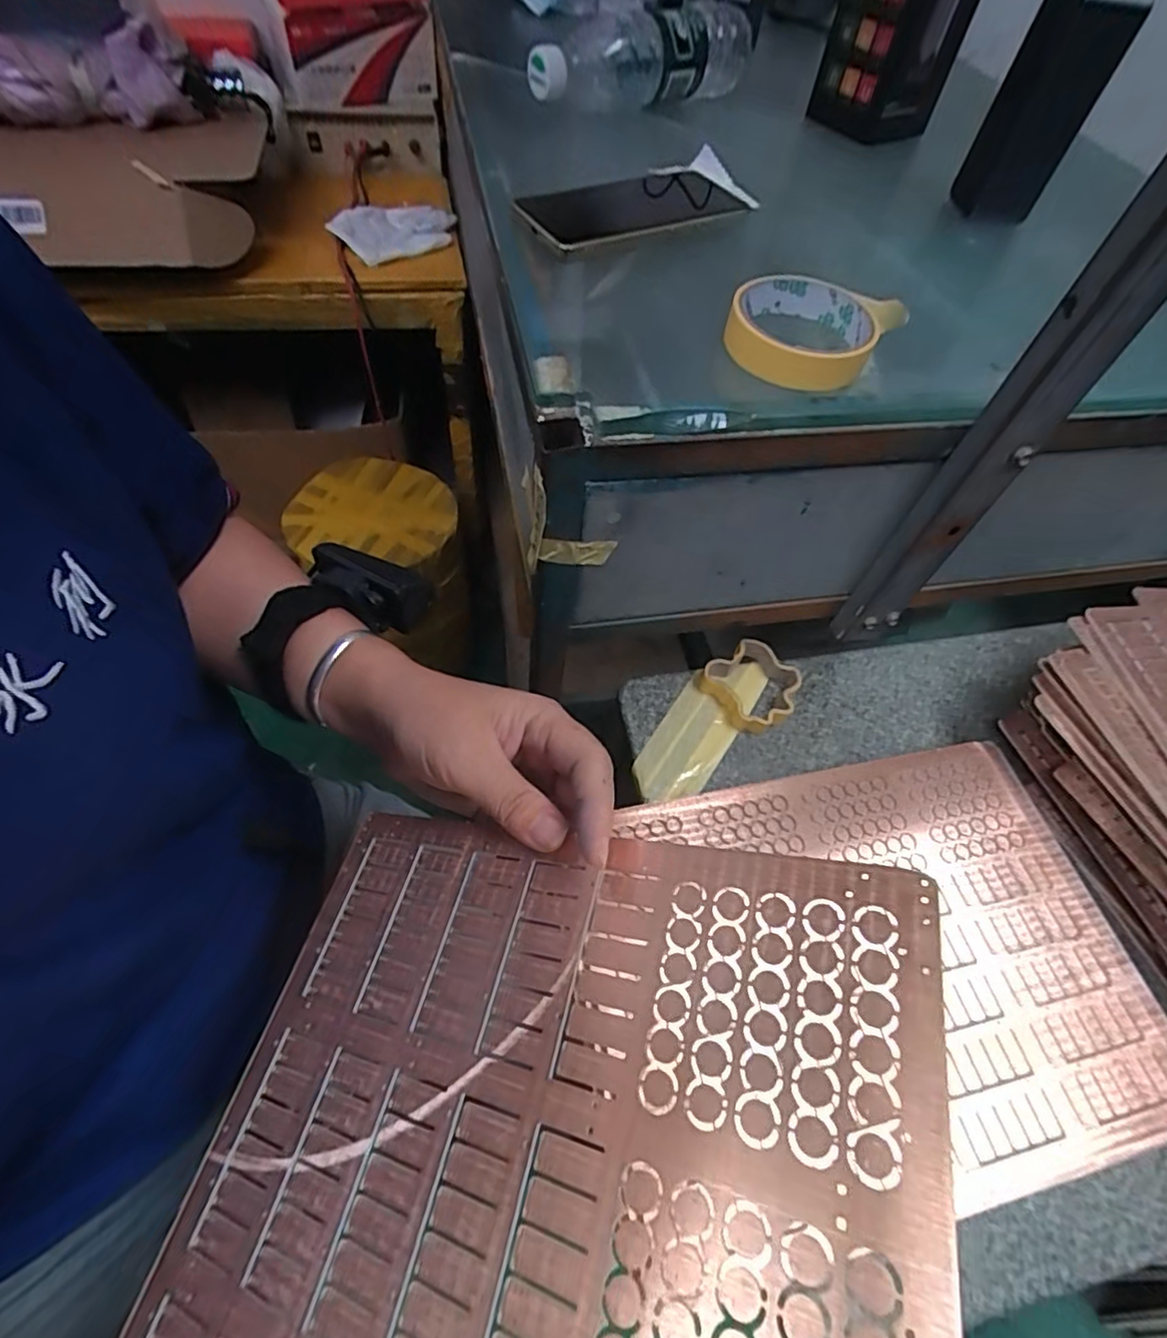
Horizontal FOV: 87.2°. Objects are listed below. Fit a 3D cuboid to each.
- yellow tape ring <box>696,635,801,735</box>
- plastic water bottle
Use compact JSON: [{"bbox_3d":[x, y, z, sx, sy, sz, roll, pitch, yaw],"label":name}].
[{"bbox_3d":[0.143,0.013,0.514,0.068,0.023,0.073,1,57,-2],"label":"yellow tape ring"},{"bbox_3d":[0.055,-0.549,0.552,0.247,0.064,0.071,-23,61,-17],"label":"plastic water bottle"}]

